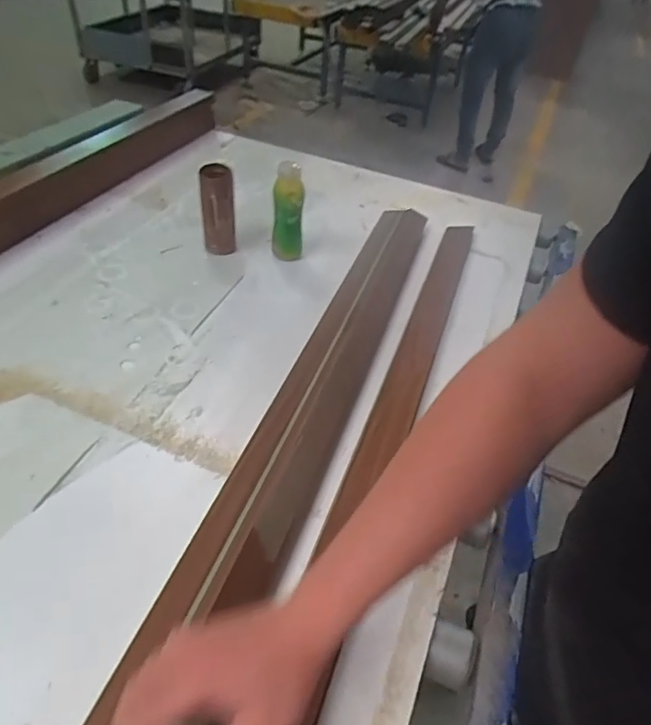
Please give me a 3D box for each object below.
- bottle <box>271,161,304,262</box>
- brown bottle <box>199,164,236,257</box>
[{"bbox_3d":[-0.066,-0.257,0.898,0.054,0.172,0.045,5,43,-1],"label":"bottle"},{"bbox_3d":[-0.194,-0.271,0.923,0.060,0.156,0.059,-6,45,-13],"label":"brown bottle"}]

